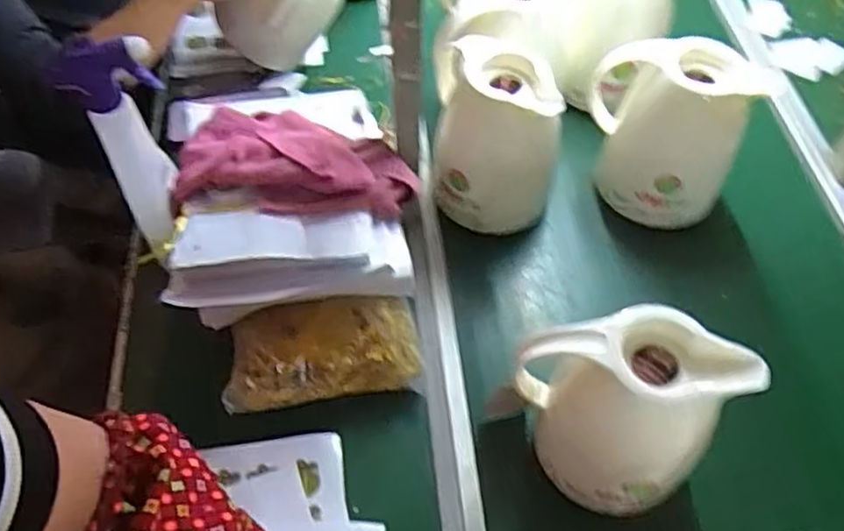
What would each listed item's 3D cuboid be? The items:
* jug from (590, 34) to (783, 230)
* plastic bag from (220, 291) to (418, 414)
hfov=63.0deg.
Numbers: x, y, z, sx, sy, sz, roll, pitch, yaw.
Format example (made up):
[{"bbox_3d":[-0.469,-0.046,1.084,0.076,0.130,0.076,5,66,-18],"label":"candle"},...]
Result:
[{"bbox_3d":[0.262,-0.139,0.733,0.164,0.181,0.107,6,56,3],"label":"jug"},{"bbox_3d":[-0.092,0.080,0.652,0.176,0.035,0.093,-8,88,-8],"label":"plastic bag"}]

